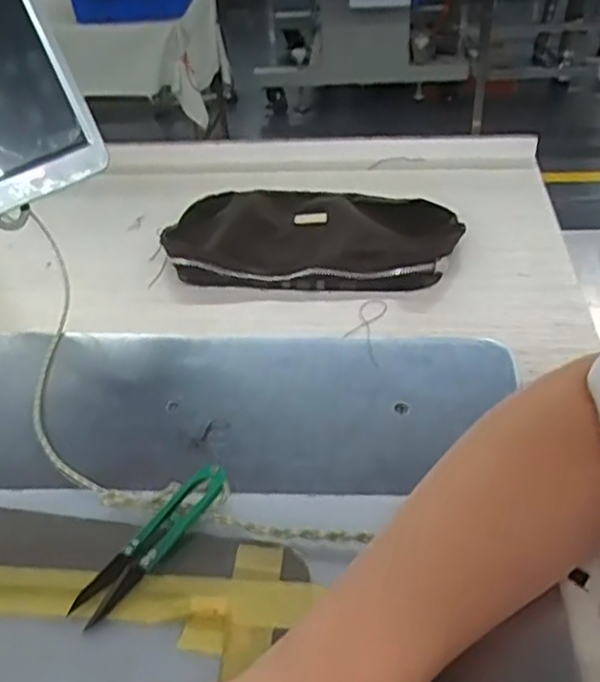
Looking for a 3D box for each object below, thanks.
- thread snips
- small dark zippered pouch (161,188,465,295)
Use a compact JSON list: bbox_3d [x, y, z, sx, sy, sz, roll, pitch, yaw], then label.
[{"bbox_3d":[-0.080,0.106,0.383,0.022,0.014,0.103,25,49,32],"label":"thread snips"},{"bbox_3d":[0.011,-0.100,0.636,0.248,0.023,0.159,2,41,10],"label":"small dark zippered pouch"}]

